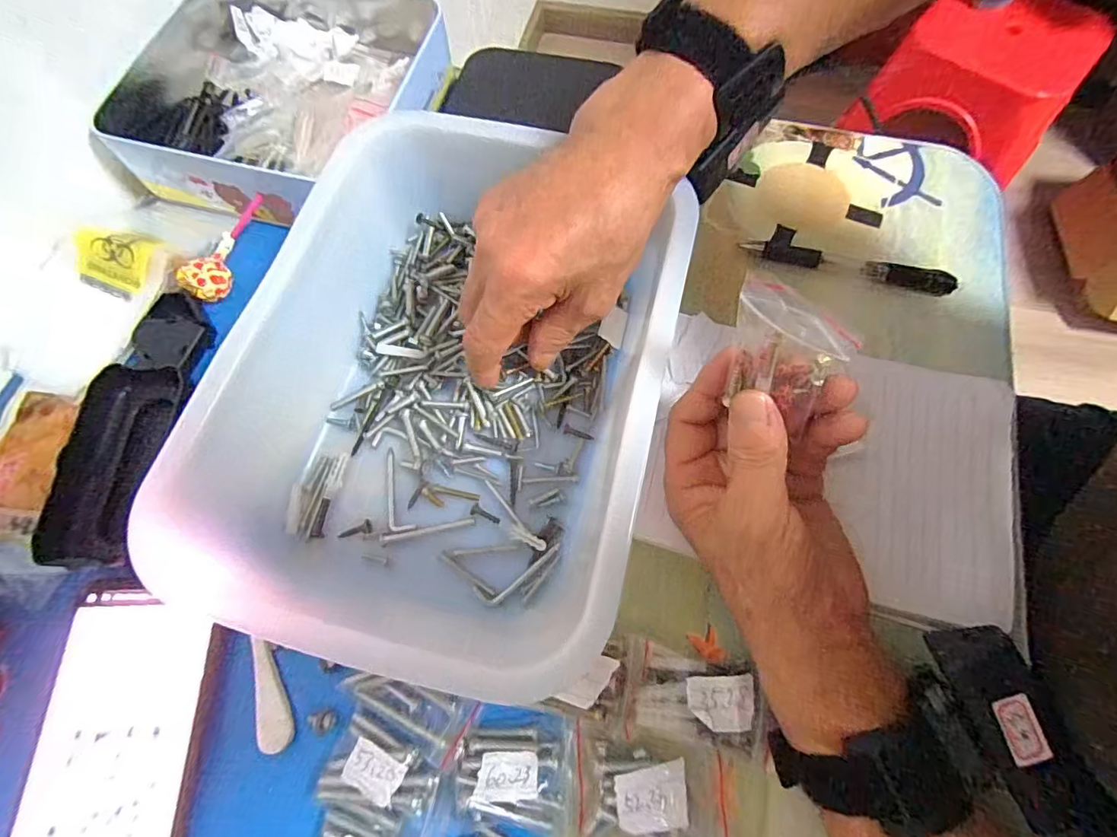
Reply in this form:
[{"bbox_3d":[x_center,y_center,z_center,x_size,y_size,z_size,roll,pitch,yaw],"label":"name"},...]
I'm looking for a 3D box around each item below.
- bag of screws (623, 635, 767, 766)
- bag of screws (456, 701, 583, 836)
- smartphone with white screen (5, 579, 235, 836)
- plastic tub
[{"bbox_3d":[0.065,0.132,0.239,0.063,0.009,0.040,10,68,4],"label":"bag of screws"},{"bbox_3d":[-0.017,0.159,0.230,0.056,0.009,0.046,6,68,2],"label":"bag of screws"},{"bbox_3d":[-0.209,0.162,0.233,0.090,0.007,0.158,0,68,0],"label":"smartphone with white screen"},{"bbox_3d":[-0.065,-0.027,0.279,0.208,0.067,0.284,11,69,4],"label":"plastic tub"}]

